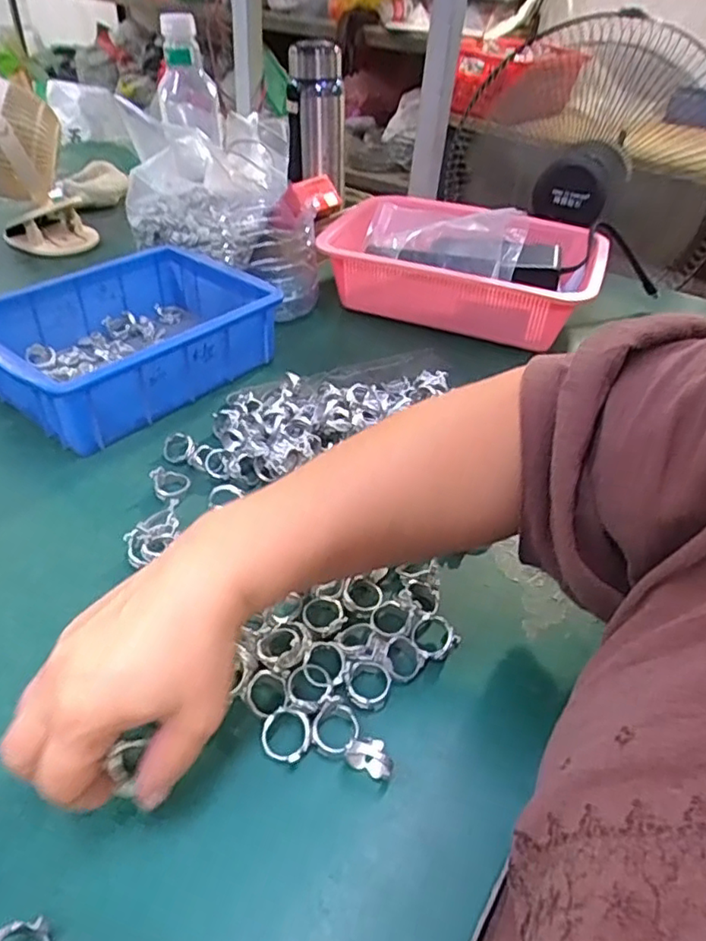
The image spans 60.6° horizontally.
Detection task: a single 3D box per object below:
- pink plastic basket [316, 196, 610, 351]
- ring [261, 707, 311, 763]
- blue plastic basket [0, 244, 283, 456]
[{"bbox_3d":[0.133,-0.241,0.718,0.294,0.103,0.220,17,41,15],"label":"pink plastic basket"},{"bbox_3d":[-0.035,0.136,0.312,0.025,0.007,0.025,0,62,1],"label":"ring"},{"bbox_3d":[-0.208,-0.128,0.562,0.176,0.064,0.243,32,46,29],"label":"blue plastic basket"}]

